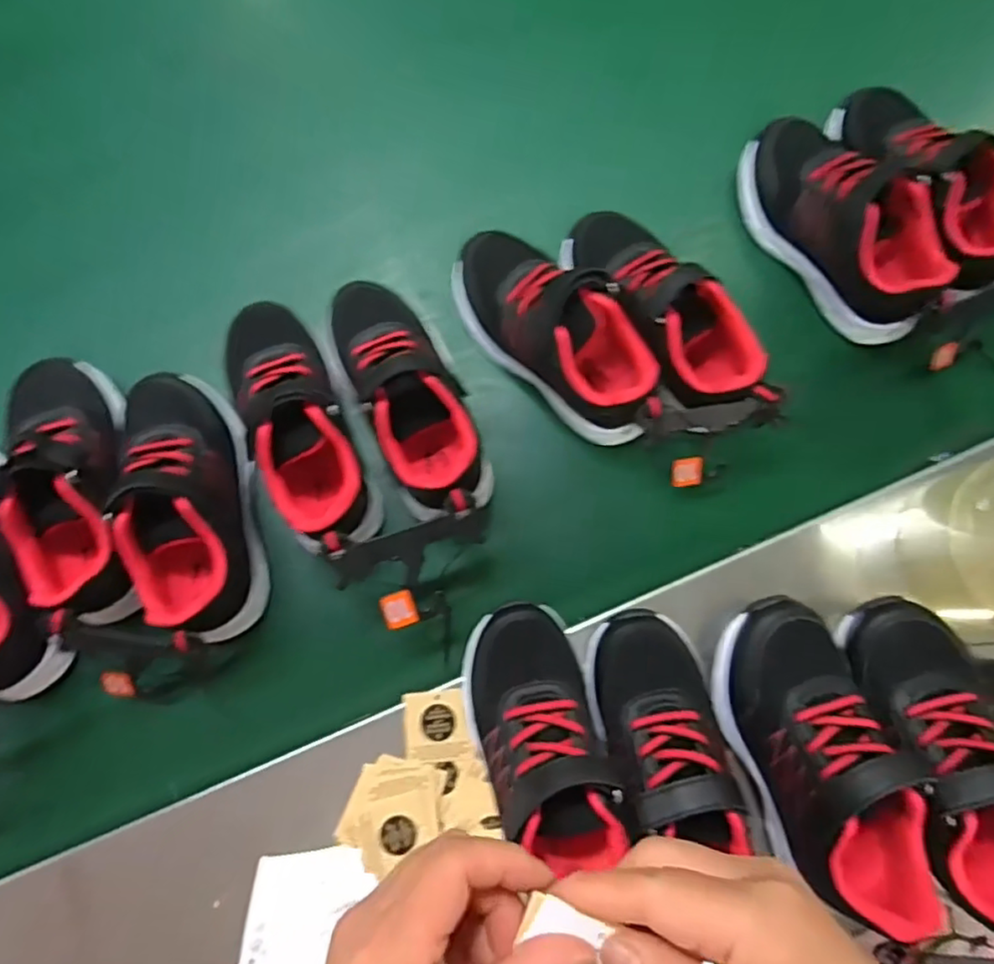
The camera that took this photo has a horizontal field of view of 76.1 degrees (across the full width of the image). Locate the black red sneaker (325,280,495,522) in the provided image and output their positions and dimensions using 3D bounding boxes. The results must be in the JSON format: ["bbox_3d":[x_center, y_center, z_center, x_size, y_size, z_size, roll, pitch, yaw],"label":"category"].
[{"bbox_3d":[-0.063,-0.063,0.448,0.078,0.082,0.190,-28,82,-6],"label":"black red sneaker"}]

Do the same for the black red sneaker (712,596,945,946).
[{"bbox_3d":[0.190,0.158,0.371,0.080,0.067,0.175,-20,81,-5],"label":"black red sneaker"}]

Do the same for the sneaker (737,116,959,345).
[{"bbox_3d":[0.263,-0.198,0.486,0.079,0.081,0.187,-34,82,-7],"label":"sneaker"}]

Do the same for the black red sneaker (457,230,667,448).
[{"bbox_3d":[0.040,-0.109,0.458,0.187,0.072,0.082,44,82,6],"label":"black red sneaker"}]

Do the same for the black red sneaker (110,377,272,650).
[{"bbox_3d":[-0.212,0.013,0.428,0.074,0.065,0.186,-11,80,-3],"label":"black red sneaker"}]

